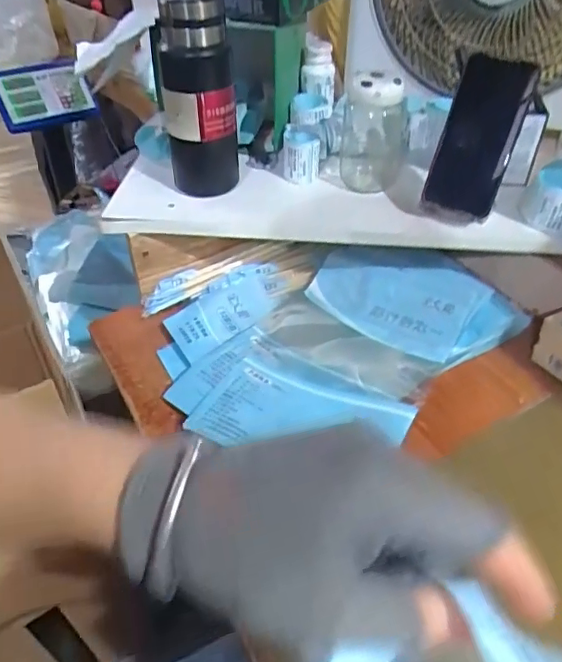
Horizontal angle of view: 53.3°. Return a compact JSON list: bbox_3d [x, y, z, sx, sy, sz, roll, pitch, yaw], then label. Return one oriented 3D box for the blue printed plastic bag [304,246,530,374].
[{"bbox_3d":[0.157,-0.037,0.687,0.250,0.046,0.145,26,71,23],"label":"blue printed plastic bag"}]

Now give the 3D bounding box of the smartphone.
[{"bbox_3d":[0.213,-0.205,0.606,0.074,0.163,0.012,16,31,7],"label":"smartphone"}]

